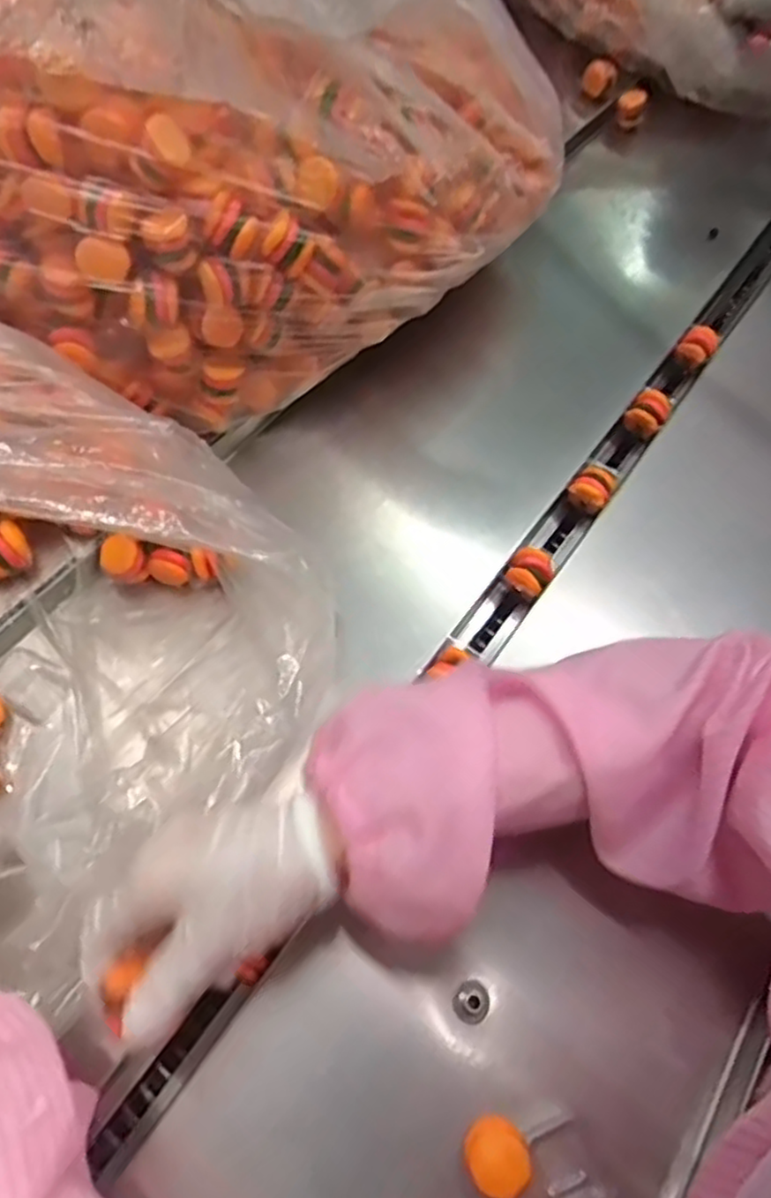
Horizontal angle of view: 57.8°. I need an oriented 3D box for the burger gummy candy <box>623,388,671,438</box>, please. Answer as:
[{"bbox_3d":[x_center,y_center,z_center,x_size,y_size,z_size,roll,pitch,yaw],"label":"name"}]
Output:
[{"bbox_3d":[0.231,-0.164,0.614,0.032,0.028,0.033,32,64,14],"label":"burger gummy candy"}]

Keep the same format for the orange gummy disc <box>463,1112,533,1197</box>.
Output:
[{"bbox_3d":[0.055,0.275,0.343,0.032,0.009,0.032,-4,50,5],"label":"orange gummy disc"}]

